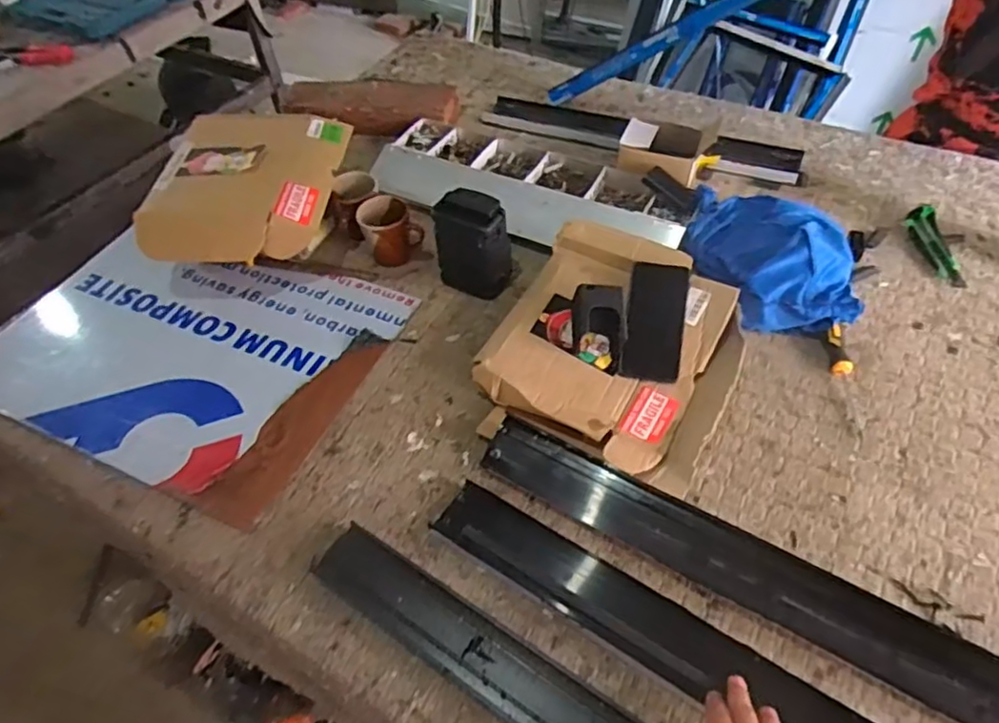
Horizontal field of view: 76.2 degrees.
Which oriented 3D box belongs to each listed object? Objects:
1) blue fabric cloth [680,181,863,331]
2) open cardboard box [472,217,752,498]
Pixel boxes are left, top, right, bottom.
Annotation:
[{"bbox_3d":[0.391,-0.163,0.926,0.222,0.089,0.262,1,51,4],"label":"blue fabric cloth"},{"bbox_3d":[0.156,-0.026,0.836,0.297,0.077,0.346,21,55,19],"label":"open cardboard box"}]

